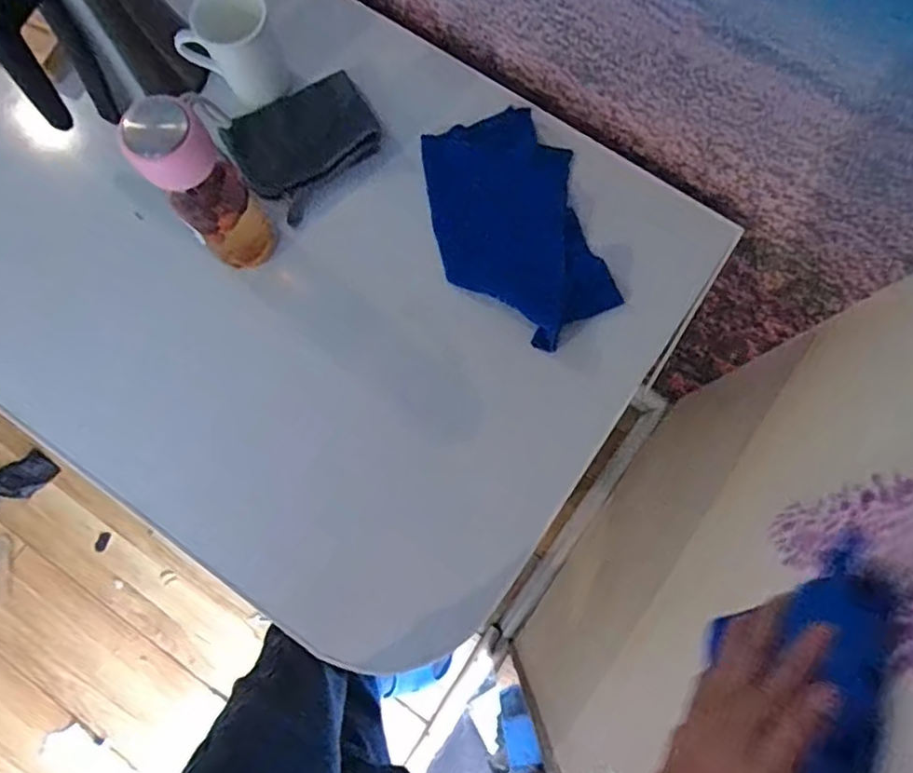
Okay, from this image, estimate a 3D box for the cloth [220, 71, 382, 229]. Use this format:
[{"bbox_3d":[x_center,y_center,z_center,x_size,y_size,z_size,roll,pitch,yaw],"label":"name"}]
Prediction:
[{"bbox_3d":[-0.161,-0.268,0.671,0.153,0.021,0.135,-31,79,-5],"label":"cloth"}]

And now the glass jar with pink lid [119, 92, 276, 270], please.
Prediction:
[{"bbox_3d":[-0.214,-0.174,0.555,0.084,0.195,0.063,-35,80,-6],"label":"glass jar with pink lid"}]

